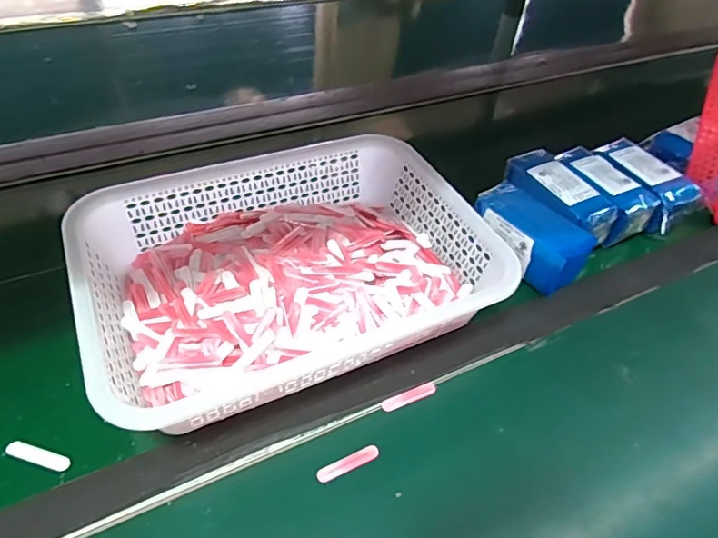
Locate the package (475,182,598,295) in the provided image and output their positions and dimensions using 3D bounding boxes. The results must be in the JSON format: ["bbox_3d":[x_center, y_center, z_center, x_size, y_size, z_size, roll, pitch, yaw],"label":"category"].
[{"bbox_3d":[0.187,-0.035,0.559,0.068,0.050,0.126,-30,55,-30],"label":"package"}]

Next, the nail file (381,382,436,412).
[{"bbox_3d":[0.044,0.110,0.438,0.052,0.004,0.011,-16,49,-20],"label":"nail file"}]

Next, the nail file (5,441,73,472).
[{"bbox_3d":[-0.243,0.141,0.383,0.052,0.004,0.012,14,45,8],"label":"nail file"}]

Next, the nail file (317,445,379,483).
[{"bbox_3d":[-0.008,0.150,0.393,0.051,0.004,0.012,-18,50,-22],"label":"nail file"}]

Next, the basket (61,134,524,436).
[{"bbox_3d":[-0.069,-0.005,0.487,0.349,0.081,0.241,-17,49,-21],"label":"basket"}]

